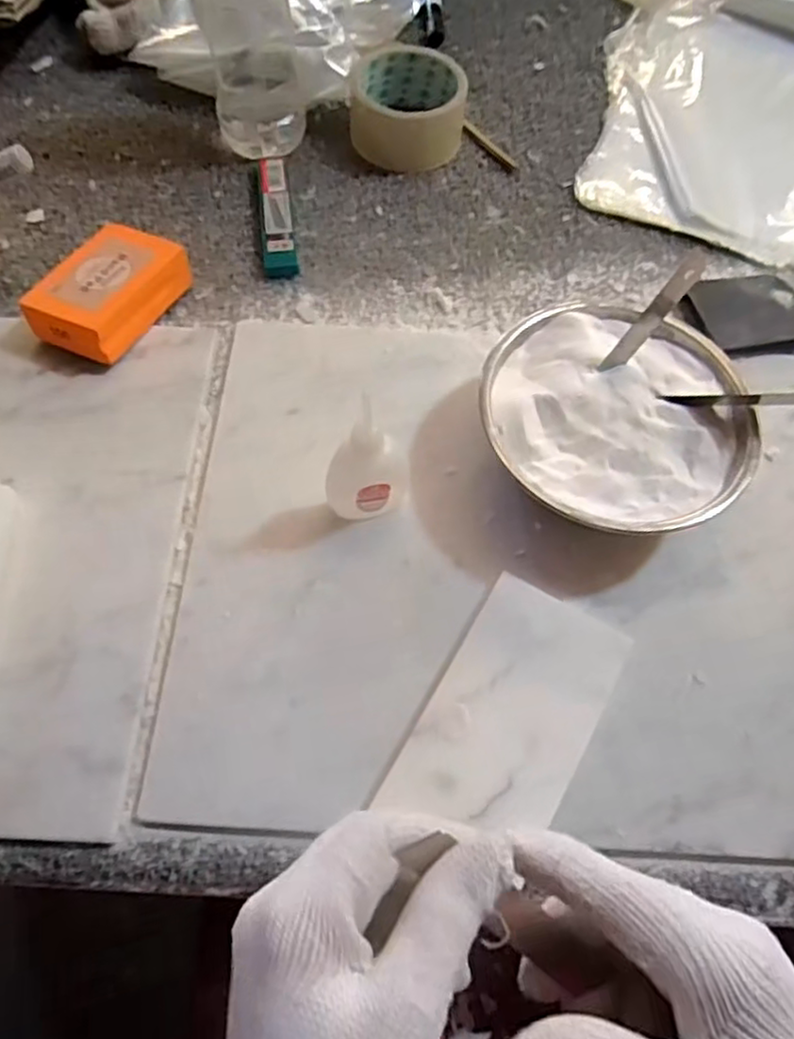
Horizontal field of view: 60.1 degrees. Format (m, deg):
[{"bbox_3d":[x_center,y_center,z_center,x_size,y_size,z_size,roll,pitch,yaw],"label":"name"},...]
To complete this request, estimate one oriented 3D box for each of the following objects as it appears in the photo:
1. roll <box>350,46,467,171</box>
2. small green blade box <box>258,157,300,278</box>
[{"bbox_3d":[0.008,-0.321,0.537,0.087,0.045,0.087,2,62,-3],"label":"roll"},{"bbox_3d":[-0.089,-0.222,0.501,0.023,0.014,0.110,-8,62,-8],"label":"small green blade box"}]

